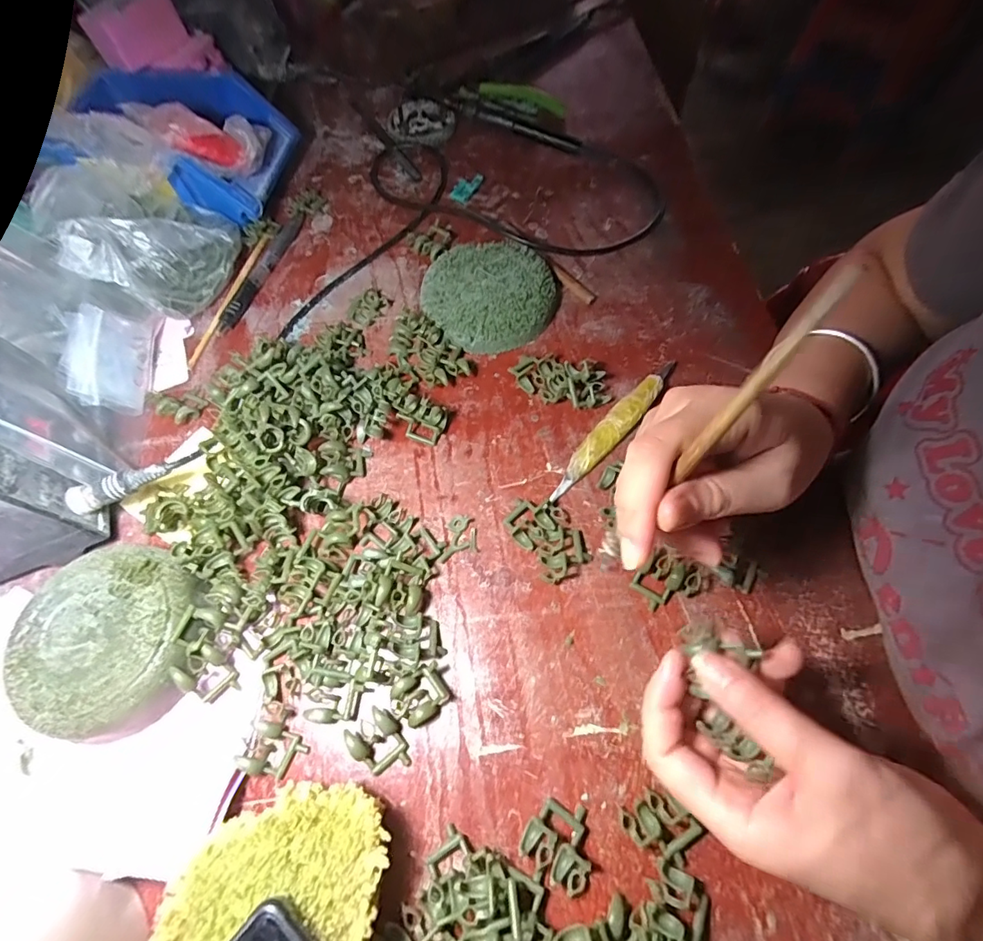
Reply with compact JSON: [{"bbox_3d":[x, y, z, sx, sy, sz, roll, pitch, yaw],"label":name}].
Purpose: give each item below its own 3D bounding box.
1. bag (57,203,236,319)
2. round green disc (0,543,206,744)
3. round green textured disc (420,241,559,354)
[{"bbox_3d":[-0.263,-0.179,0.409,0.056,0.076,0.126,26,68,14],"label":"bag"},{"bbox_3d":[-0.220,0.096,0.289,0.092,0.026,0.102,-2,64,2],"label":"round green disc"},{"bbox_3d":[-0.002,-0.141,0.404,0.104,0.024,0.099,-1,64,2],"label":"round green textured disc"}]

